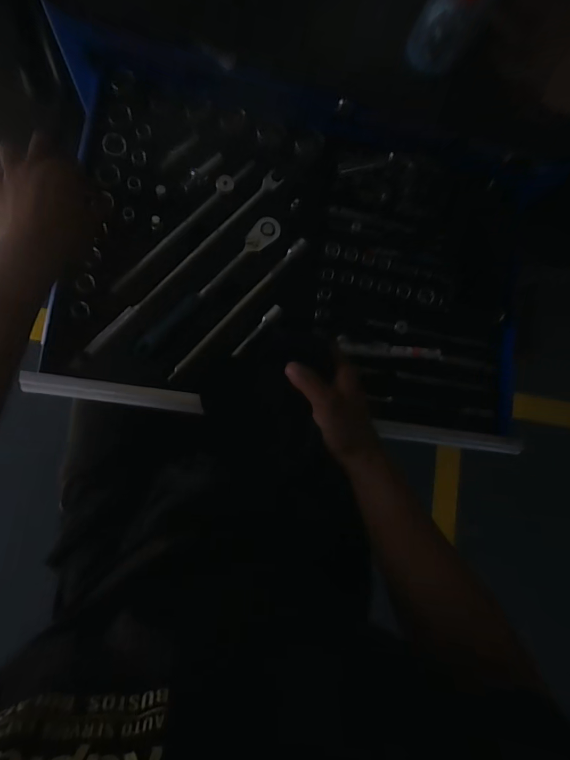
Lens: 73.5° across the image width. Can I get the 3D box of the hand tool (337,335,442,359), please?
[{"bbox_3d":[0.141,-0.039,0.502,0.144,0.015,0.022,7,84,-10],"label":"hand tool"}]

